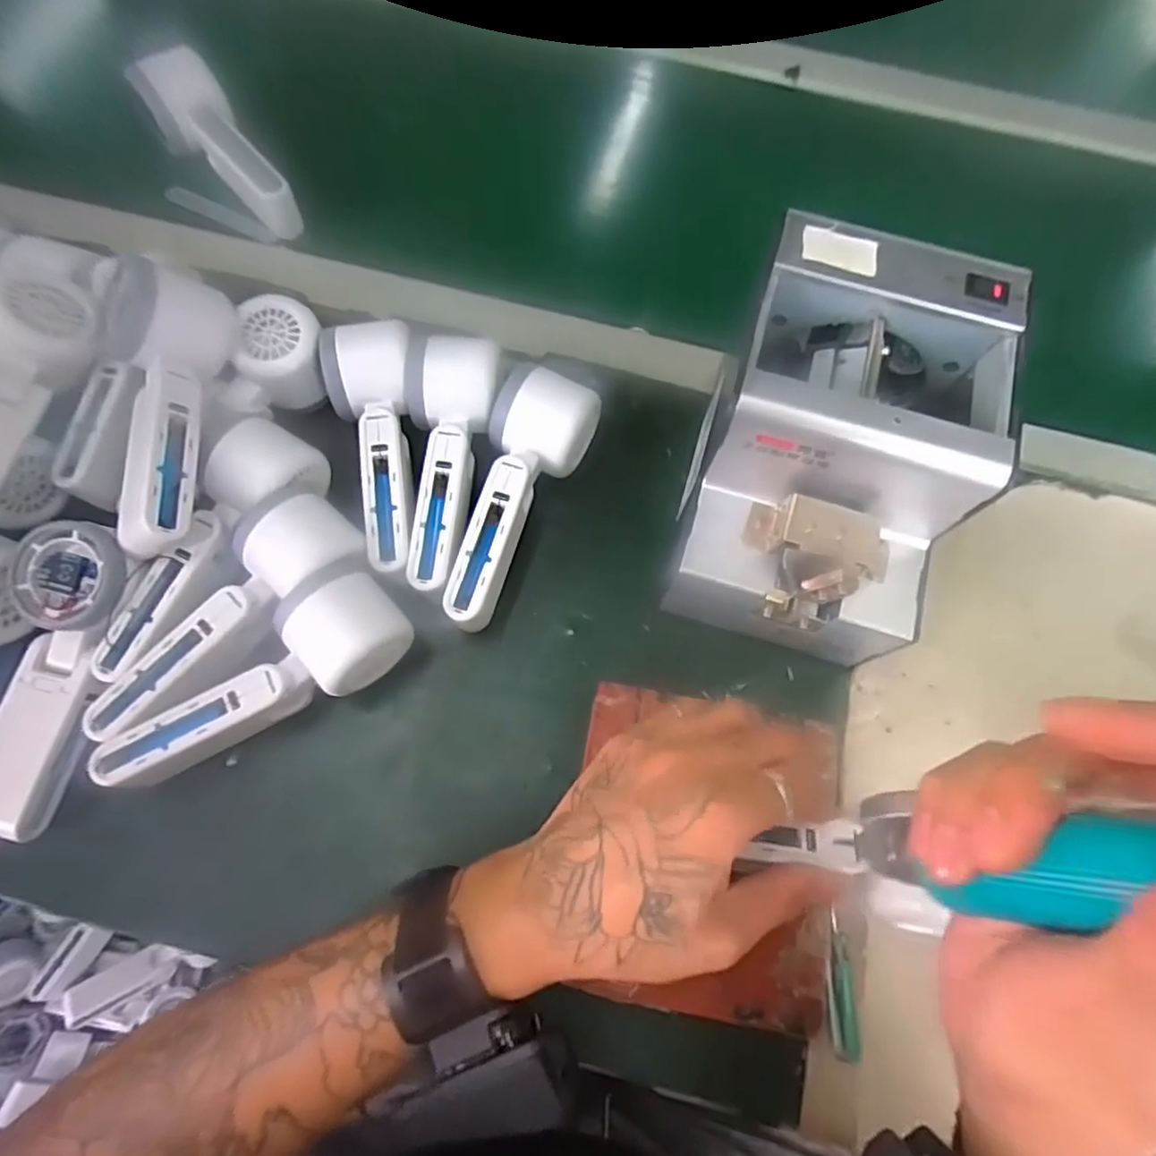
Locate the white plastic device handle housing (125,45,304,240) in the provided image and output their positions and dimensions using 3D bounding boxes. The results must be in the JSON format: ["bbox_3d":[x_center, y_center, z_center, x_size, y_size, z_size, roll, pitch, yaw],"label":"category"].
[{"bbox_3d":[-0.268,-0.316,0.484,0.055,0.061,0.151,-32,75,-11],"label":"white plastic device handle housing"}]

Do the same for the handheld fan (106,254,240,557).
[{"bbox_3d":[-0.234,-0.100,0.363,0.066,0.047,0.172,-10,72,-5],"label":"handheld fan"}]

